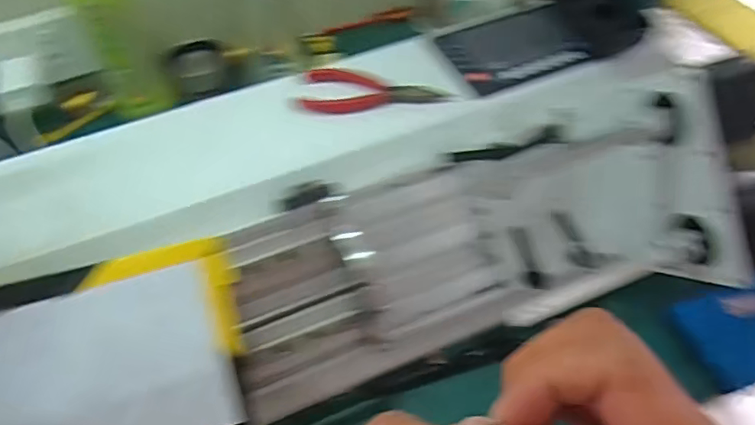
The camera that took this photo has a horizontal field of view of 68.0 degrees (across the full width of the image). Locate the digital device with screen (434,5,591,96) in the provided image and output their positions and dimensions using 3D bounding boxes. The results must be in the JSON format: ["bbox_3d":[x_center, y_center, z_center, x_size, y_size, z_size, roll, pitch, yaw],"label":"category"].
[{"bbox_3d":[0.117,-0.145,0.491,0.114,0.009,0.093,-17,52,-11],"label":"digital device with screen"}]

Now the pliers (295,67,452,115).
[{"bbox_3d":[-0.004,-0.095,0.456,0.118,0.016,0.039,9,52,10],"label":"pliers"}]

